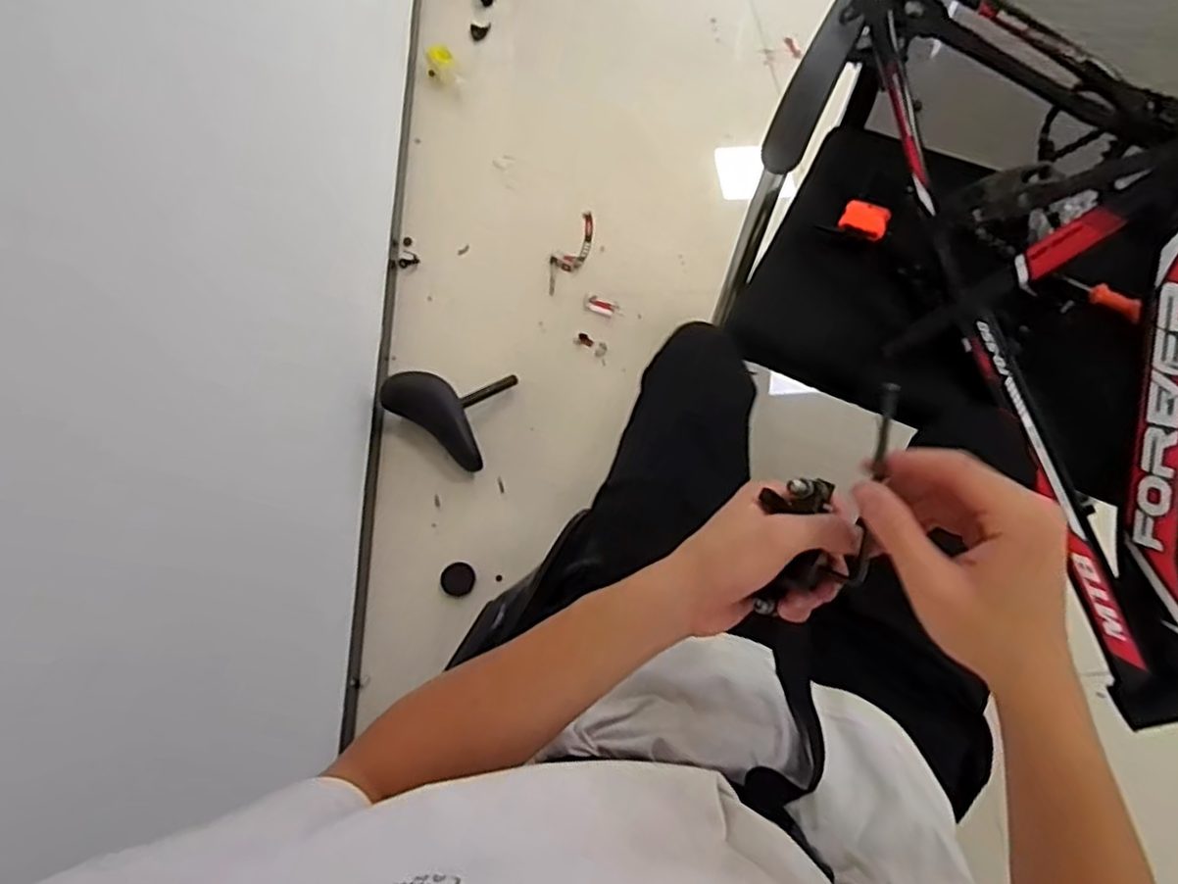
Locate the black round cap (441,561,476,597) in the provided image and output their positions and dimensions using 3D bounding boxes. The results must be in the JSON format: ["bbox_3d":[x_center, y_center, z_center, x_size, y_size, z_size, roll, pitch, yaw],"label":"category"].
[{"bbox_3d":[-0.219,0.230,1.160,0.057,0.011,0.056,0,62,0],"label":"black round cap"}]

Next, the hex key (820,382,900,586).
[{"bbox_3d":[0.147,0.028,0.373,0.024,0.133,0.006,0,32,3],"label":"hex key"}]

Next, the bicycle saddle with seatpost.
[{"bbox_3d":[-0.254,-0.073,1.238,0.176,0.147,0.198,13,63,7],"label":"bicycle saddle with seatpost"}]

